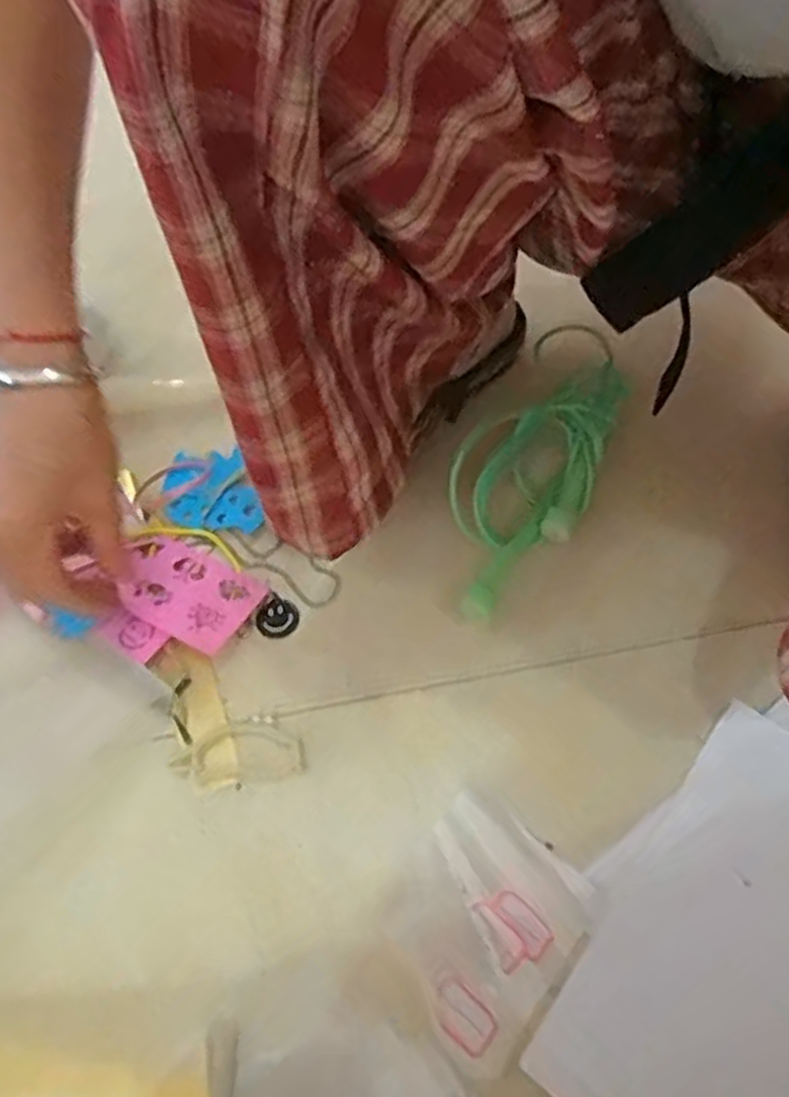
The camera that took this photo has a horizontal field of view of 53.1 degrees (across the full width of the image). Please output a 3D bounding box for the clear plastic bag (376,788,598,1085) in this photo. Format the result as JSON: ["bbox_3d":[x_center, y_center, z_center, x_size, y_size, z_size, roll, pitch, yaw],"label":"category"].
[{"bbox_3d":[0.042,0.187,0.398,0.090,0.006,0.103,34,66,22],"label":"clear plastic bag"}]

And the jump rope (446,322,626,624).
[{"bbox_3d":[0.097,-0.065,0.519,0.087,0.050,0.187,26,77,18],"label":"jump rope"}]

